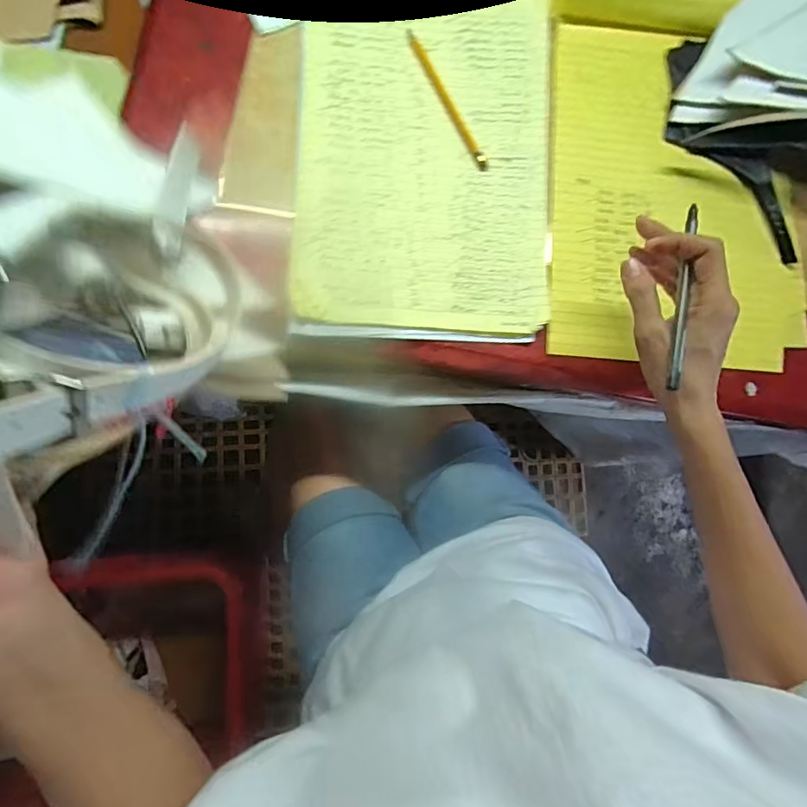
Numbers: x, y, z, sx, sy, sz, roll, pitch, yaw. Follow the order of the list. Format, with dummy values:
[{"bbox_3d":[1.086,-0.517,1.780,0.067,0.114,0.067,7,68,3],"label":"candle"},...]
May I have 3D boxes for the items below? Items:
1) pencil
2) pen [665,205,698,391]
[{"bbox_3d":[0.039,-0.278,0.451,0.011,0.006,0.148,-28,88,-9],"label":"pencil"},{"bbox_3d":[0.193,-0.076,0.343,0.007,0.008,0.128,10,83,-1],"label":"pen"}]

